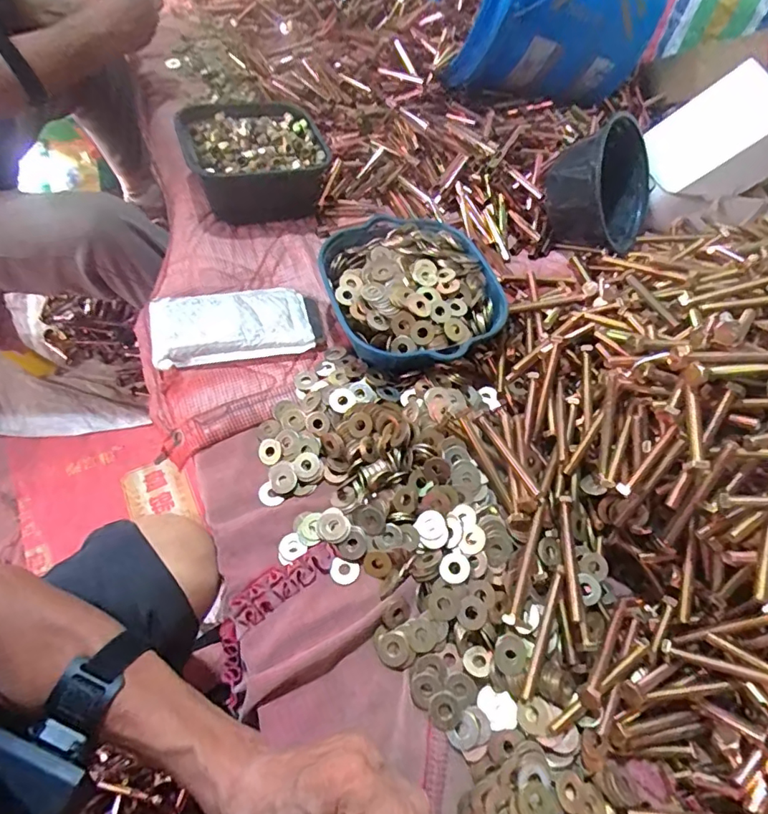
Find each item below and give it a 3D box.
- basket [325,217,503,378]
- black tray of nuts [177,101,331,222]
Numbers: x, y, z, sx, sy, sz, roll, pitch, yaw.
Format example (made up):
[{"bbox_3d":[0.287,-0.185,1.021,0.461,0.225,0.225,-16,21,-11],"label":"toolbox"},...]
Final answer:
[{"bbox_3d":[0.034,-0.131,0.550,0.182,0.061,0.199,3,58,-5],"label":"basket"},{"bbox_3d":[-0.161,-0.324,0.651,0.168,0.087,0.160,-18,62,-17],"label":"black tray of nuts"}]

